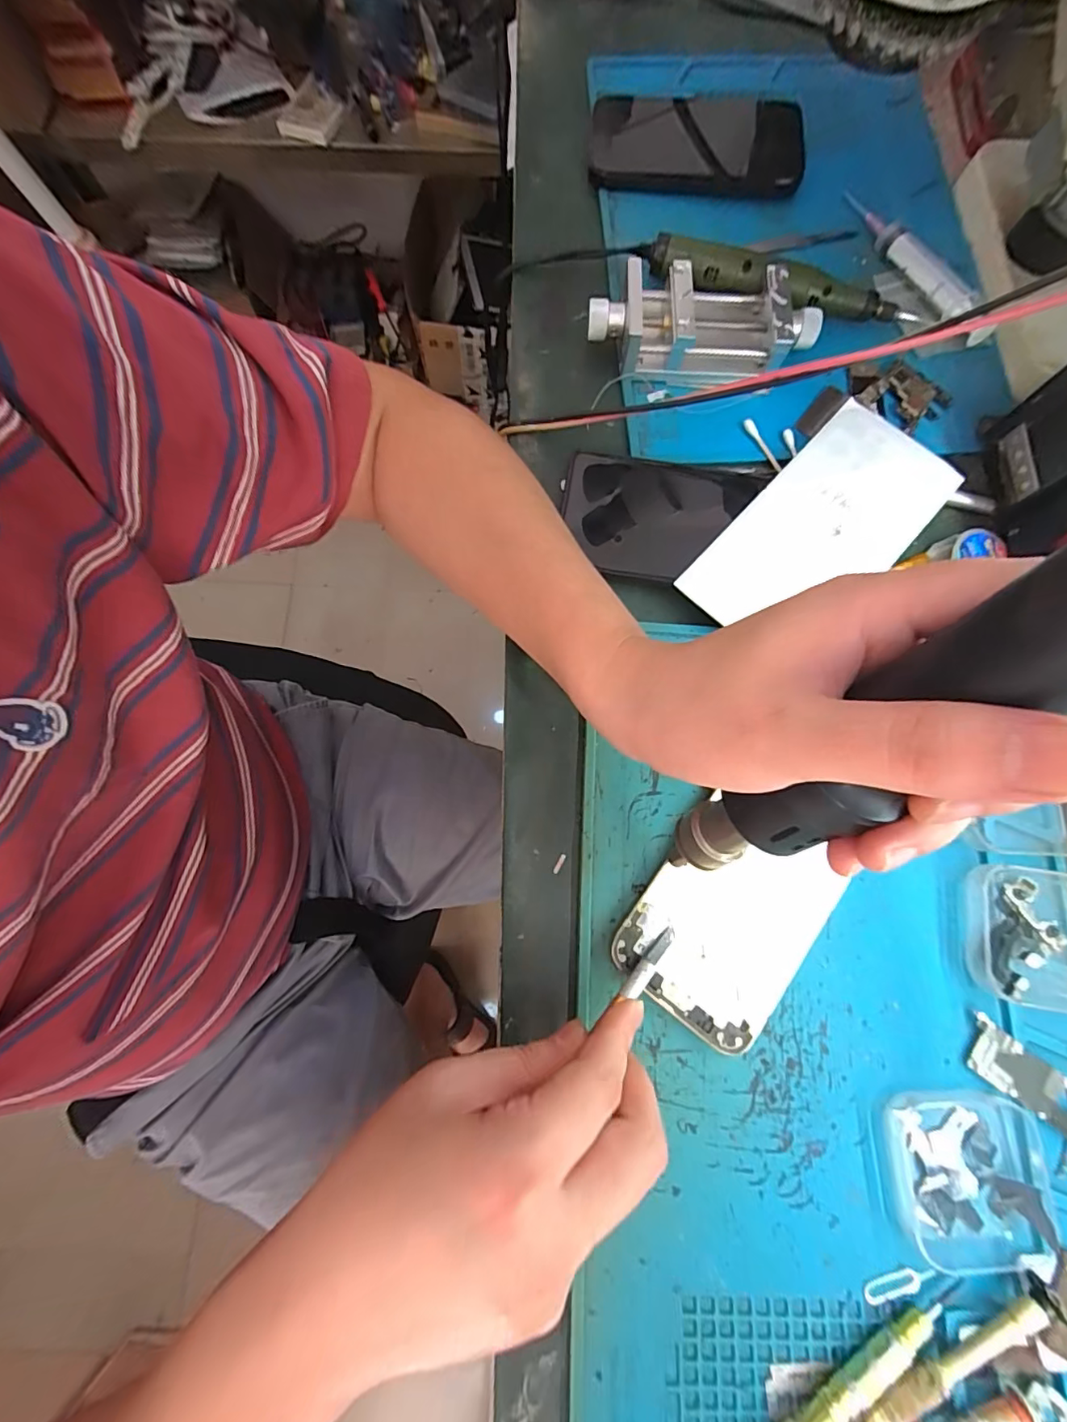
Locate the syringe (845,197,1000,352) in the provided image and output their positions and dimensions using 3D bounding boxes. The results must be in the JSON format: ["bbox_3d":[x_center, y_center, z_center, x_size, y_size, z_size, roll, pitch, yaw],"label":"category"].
[{"bbox_3d":[0.254,-0.294,0.340,0.024,0.018,0.134,-23,79,-6],"label":"syringe"}]

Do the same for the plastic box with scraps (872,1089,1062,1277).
[{"bbox_3d":[0.194,0.209,0.228,0.072,0.014,0.066,-1,77,-1],"label":"plastic box with scraps"}]

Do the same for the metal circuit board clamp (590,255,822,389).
[{"bbox_3d":[0.104,-0.237,0.317,0.138,0.033,0.065,8,77,1],"label":"metal circuit board clamp"}]

